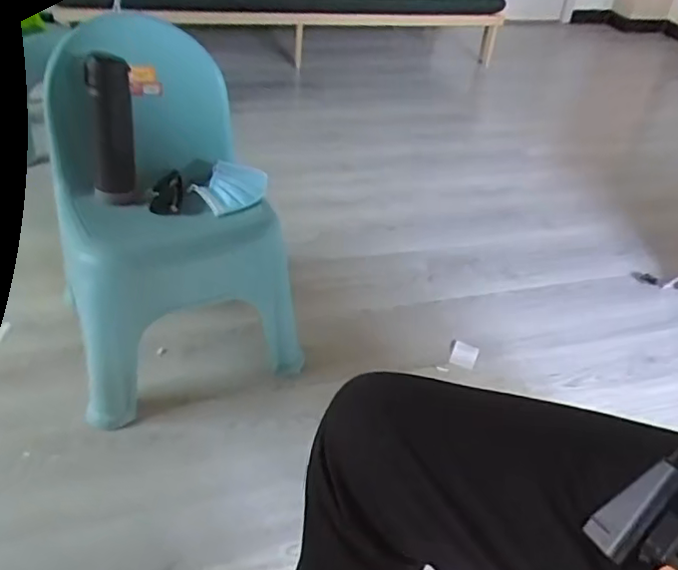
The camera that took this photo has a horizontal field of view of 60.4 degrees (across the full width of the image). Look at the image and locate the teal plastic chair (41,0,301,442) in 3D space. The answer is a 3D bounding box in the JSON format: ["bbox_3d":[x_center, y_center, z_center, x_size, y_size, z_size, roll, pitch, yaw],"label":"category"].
[{"bbox_3d":[-0.295,-0.115,1.010,0.364,0.509,0.348,-16,42,-26],"label":"teal plastic chair"}]

